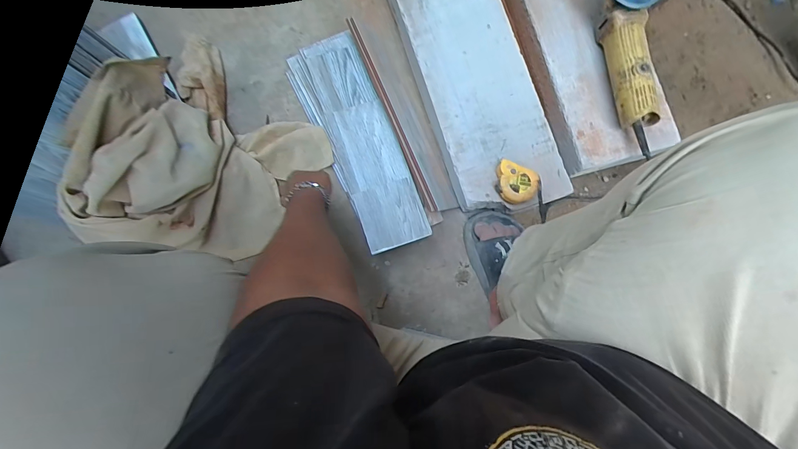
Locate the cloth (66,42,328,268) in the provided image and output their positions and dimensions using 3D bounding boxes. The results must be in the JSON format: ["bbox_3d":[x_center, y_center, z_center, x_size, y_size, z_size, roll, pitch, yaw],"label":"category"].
[{"bbox_3d":[-0.391,-0.122,0.638,0.360,0.161,0.392,36,84,3],"label":"cloth"}]

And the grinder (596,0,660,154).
[{"bbox_3d":[0.422,-0.296,0.625,0.095,0.089,0.326,-9,83,-2],"label":"grinder"}]

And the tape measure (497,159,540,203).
[{"bbox_3d":[0.206,-0.070,0.626,0.076,0.036,0.062,22,83,2],"label":"tape measure"}]

